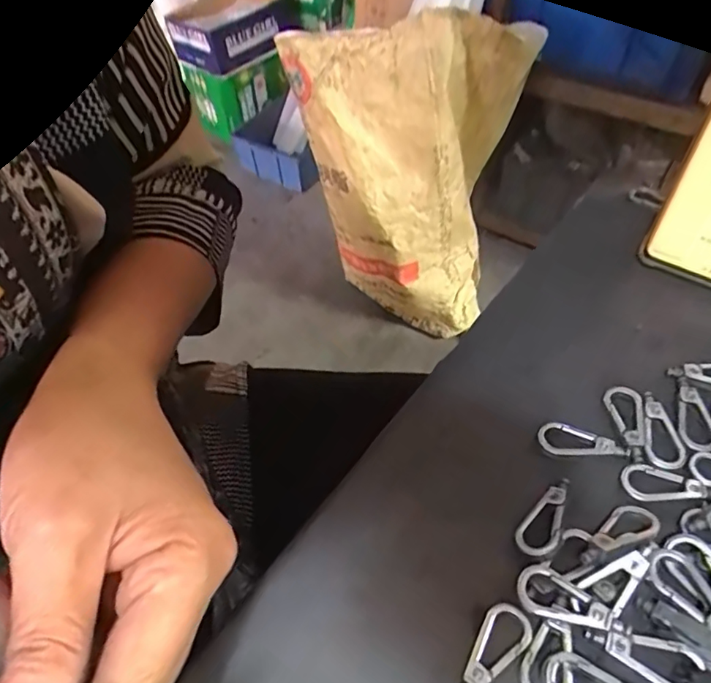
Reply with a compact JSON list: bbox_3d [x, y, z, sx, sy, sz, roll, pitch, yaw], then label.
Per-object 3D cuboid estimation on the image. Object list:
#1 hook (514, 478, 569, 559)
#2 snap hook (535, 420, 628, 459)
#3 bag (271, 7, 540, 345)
[{"bbox_3d":[0.074,0.068,0.213,0.015,0.008,0.035,27,56,25],"label":"hook"},{"bbox_3d":[0.097,0.043,0.234,0.036,0.004,0.014,10,50,12],"label":"snap hook"},{"bbox_3d":[0.105,-0.309,1.097,0.388,0.576,0.191,22,54,22],"label":"bag"}]

